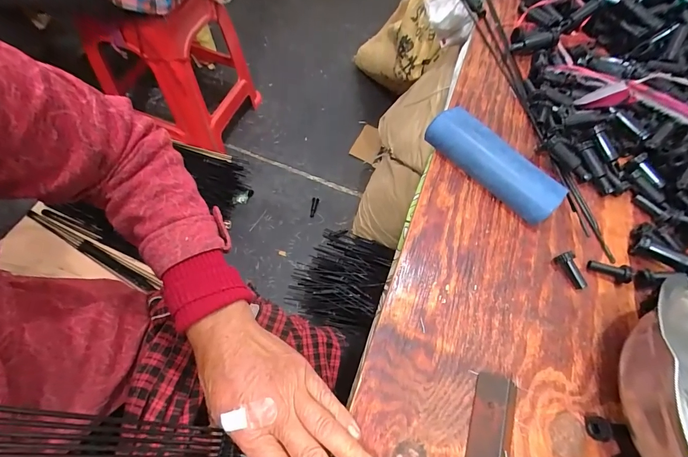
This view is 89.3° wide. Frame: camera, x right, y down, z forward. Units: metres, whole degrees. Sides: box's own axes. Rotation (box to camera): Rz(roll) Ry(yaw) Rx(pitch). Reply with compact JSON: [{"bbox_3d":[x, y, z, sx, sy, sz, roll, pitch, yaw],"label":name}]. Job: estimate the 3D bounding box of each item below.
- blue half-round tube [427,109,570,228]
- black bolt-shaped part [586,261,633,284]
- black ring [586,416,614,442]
[{"bbox_3d":[0.173,-0.077,0.401,0.059,0.031,0.159,-41,73,-21],"label":"blue half-round tube"},{"bbox_3d":[0.272,0.043,0.357,0.038,0.014,0.013,18,63,22],"label":"black bolt-shaped part"},{"bbox_3d":[0.213,0.168,0.292,0.014,0.017,0.018,9,63,1],"label":"black ring"}]

